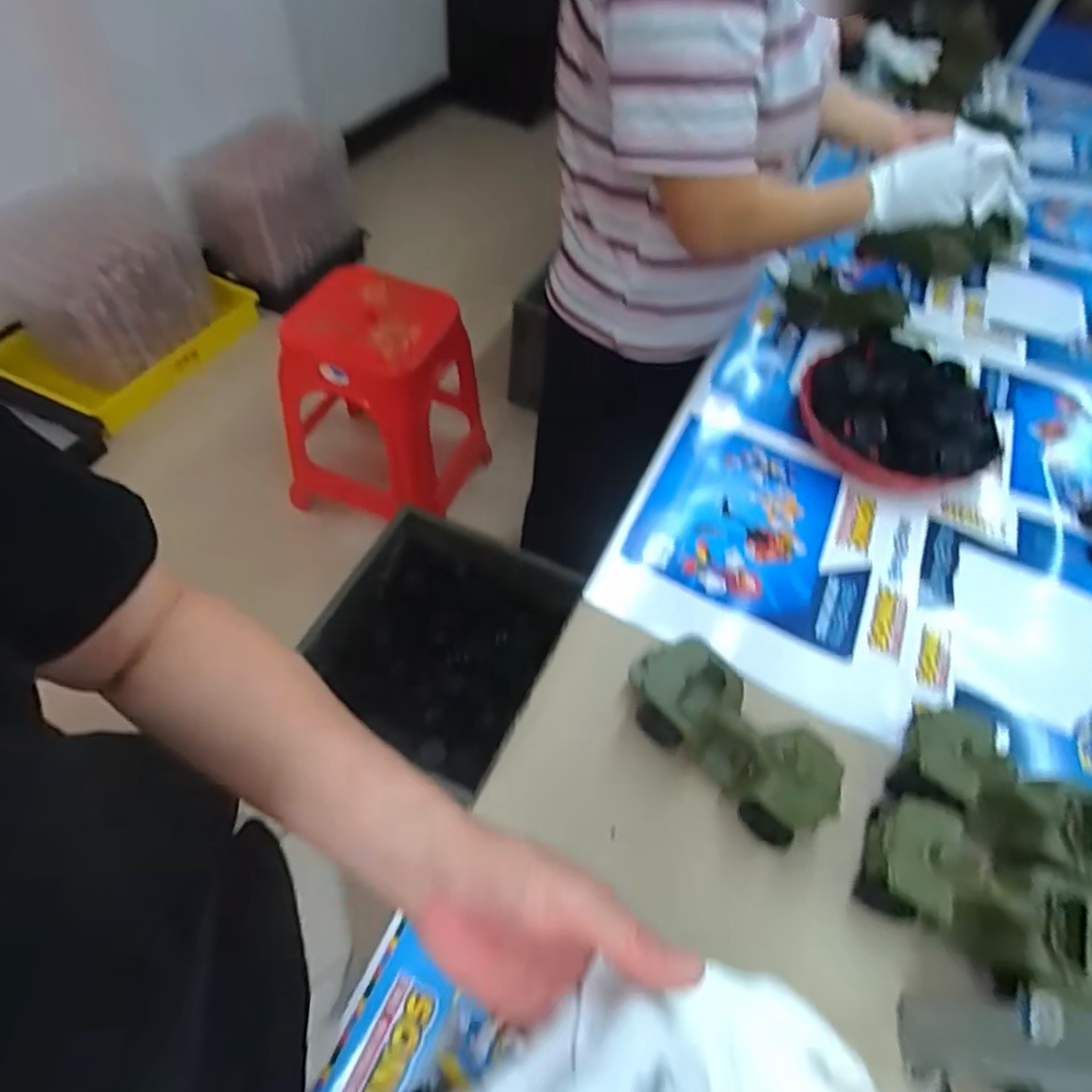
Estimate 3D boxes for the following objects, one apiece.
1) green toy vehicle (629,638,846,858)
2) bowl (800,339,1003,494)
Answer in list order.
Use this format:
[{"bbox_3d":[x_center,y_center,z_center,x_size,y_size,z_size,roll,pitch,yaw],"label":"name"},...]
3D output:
[{"bbox_3d":[0.154,0.159,0.532,0.179,0.070,0.079,39,60,21],"label":"green toy vehicle"},{"bbox_3d":[0.435,-0.181,0.789,0.212,0.086,0.227,14,54,5],"label":"bowl"}]

